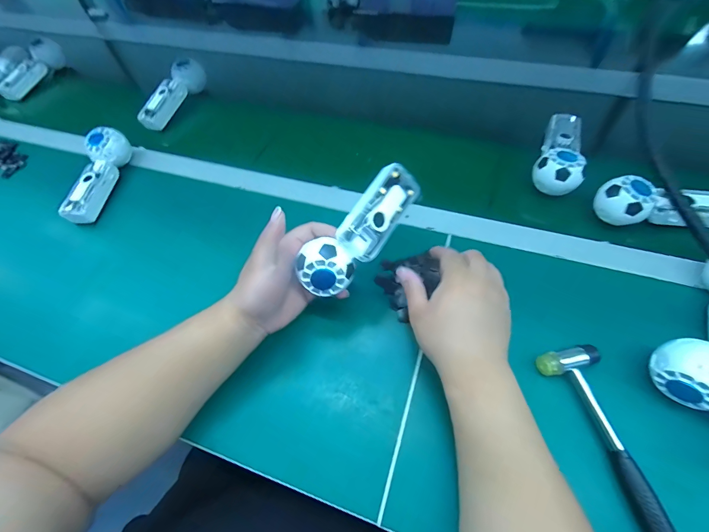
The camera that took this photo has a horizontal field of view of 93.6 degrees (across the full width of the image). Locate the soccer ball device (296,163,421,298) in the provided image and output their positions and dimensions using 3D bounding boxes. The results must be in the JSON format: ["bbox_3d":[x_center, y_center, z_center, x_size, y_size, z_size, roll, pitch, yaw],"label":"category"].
[{"bbox_3d":[0.006,-0.040,0.371,0.056,0.050,0.165,44,81,-19],"label":"soccer ball device"}]

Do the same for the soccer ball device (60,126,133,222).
[{"bbox_3d":[-0.434,-0.149,0.562,0.048,0.053,0.169,7,73,9],"label":"soccer ball device"}]

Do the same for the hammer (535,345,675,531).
[{"bbox_3d":[0.256,0.193,0.307,0.060,0.023,0.238,-12,58,-3],"label":"hammer"}]

